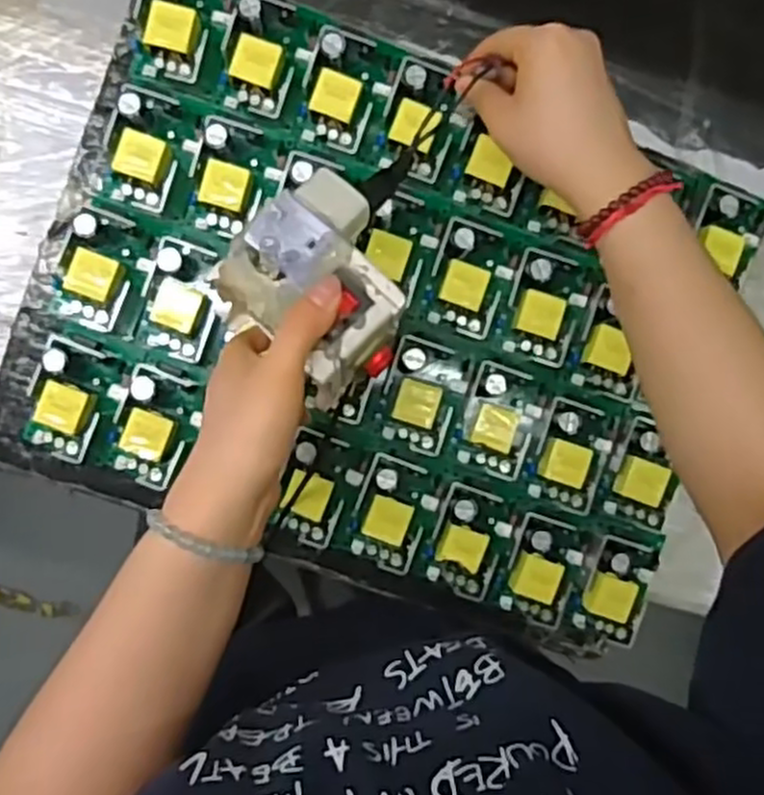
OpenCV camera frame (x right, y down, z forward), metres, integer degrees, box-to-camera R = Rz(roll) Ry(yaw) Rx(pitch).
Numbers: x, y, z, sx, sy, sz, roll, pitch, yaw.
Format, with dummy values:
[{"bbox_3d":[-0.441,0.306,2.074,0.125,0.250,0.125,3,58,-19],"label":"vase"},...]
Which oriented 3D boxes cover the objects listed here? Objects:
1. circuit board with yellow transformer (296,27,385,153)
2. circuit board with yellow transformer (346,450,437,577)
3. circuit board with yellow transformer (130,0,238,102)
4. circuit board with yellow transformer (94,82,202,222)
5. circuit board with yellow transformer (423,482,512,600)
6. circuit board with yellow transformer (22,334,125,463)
[{"bbox_3d":[-0.032,-0.207,0.519,0.053,0.026,0.073,13,89,-6],"label":"circuit board with yellow transformer"},{"bbox_3d":[0.006,0.082,0.534,0.052,0.033,0.079,12,89,-6],"label":"circuit board with yellow transformer"},{"bbox_3d":[-0.133,-0.248,0.510,0.061,0.032,0.083,15,89,-6],"label":"circuit board with yellow transformer"},{"bbox_3d":[-0.156,-0.164,0.515,0.058,0.028,0.079,21,88,-6],"label":"circuit board with yellow transformer"},{"bbox_3d":[0.061,0.102,0.544,0.052,0.028,0.073,21,88,-6],"label":"circuit board with yellow transformer"},{"bbox_3d":[-0.209,0.001,0.515,0.048,0.034,0.077,21,88,-6],"label":"circuit board with yellow transformer"}]

